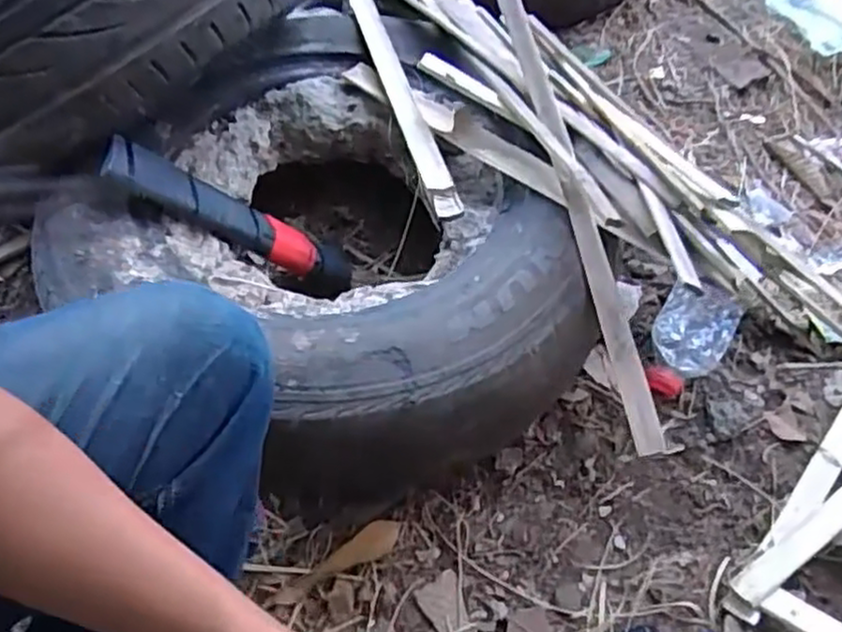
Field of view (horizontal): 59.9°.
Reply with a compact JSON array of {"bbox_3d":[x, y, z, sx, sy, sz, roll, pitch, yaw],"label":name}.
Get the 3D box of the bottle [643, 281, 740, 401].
[{"bbox_3d":[0.307,0.025,0.837,0.083,0.042,0.161,30,57,17],"label":"bottle"}]

